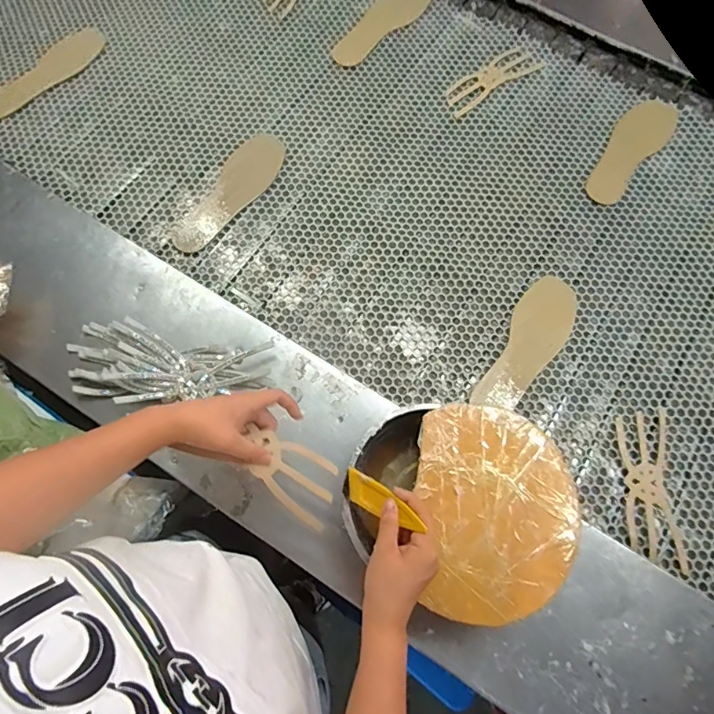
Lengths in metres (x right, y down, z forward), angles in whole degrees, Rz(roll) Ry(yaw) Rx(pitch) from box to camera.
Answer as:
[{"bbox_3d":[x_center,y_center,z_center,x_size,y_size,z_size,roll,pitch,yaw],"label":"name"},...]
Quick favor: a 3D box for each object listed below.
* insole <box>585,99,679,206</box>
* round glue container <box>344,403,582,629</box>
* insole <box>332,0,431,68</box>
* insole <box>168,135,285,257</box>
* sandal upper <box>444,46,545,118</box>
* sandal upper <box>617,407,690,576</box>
[{"bbox_3d":[0.492,-0.370,0.825,0.086,0.004,0.257,33,76,10],"label":"insole"},{"bbox_3d":[0.130,0.176,0.577,0.262,0.071,0.236,34,75,11],"label":"round glue container"},{"bbox_3d":[0.049,-0.665,0.913,0.076,0.009,0.251,43,78,12],"label":"insole"},{"bbox_3d":[-0.214,-0.281,0.789,0.088,0.007,0.258,28,74,12],"label":"insole"},{"bbox_3d":[0.252,-0.524,0.872,0.207,0.005,0.065,-35,76,-9],"label":"sandal upper"},{"bbox_3d":[0.410,0.181,0.646,0.076,0.012,0.208,3,73,2],"label":"sandal upper"}]

